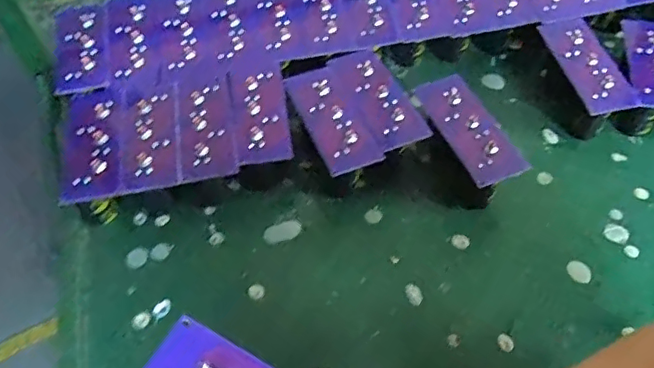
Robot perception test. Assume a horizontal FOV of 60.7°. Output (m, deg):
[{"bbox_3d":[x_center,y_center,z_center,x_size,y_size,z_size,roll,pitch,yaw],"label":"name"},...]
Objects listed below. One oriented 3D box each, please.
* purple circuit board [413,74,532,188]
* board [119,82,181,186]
[{"bbox_3d":[0.141,-0.056,0.556,0.051,0.010,0.134,-26,57,-2],"label":"purple circuit board"},{"bbox_3d":[-0.177,-0.054,0.555,0.057,0.004,0.134,-11,54,-6],"label":"board"}]

